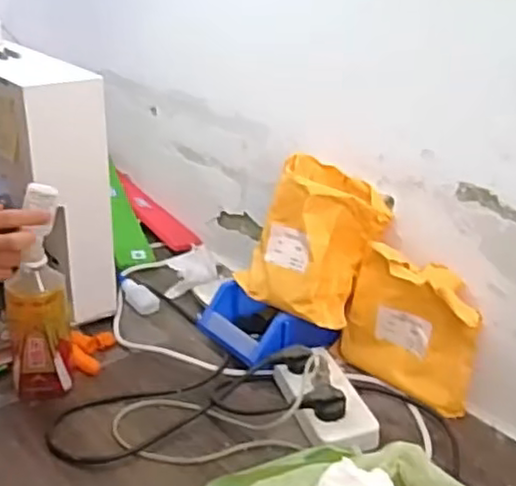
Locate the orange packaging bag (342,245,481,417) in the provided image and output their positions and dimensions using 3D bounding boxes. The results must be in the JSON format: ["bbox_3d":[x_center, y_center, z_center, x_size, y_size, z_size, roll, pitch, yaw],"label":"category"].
[{"bbox_3d":[0.183,0.102,0.796,0.171,0.159,0.053,23,32,38],"label":"orange packaging bag"}]

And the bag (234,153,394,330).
[{"bbox_3d":[0.069,-0.002,0.845,0.163,0.191,0.080,28,15,40],"label":"bag"}]

